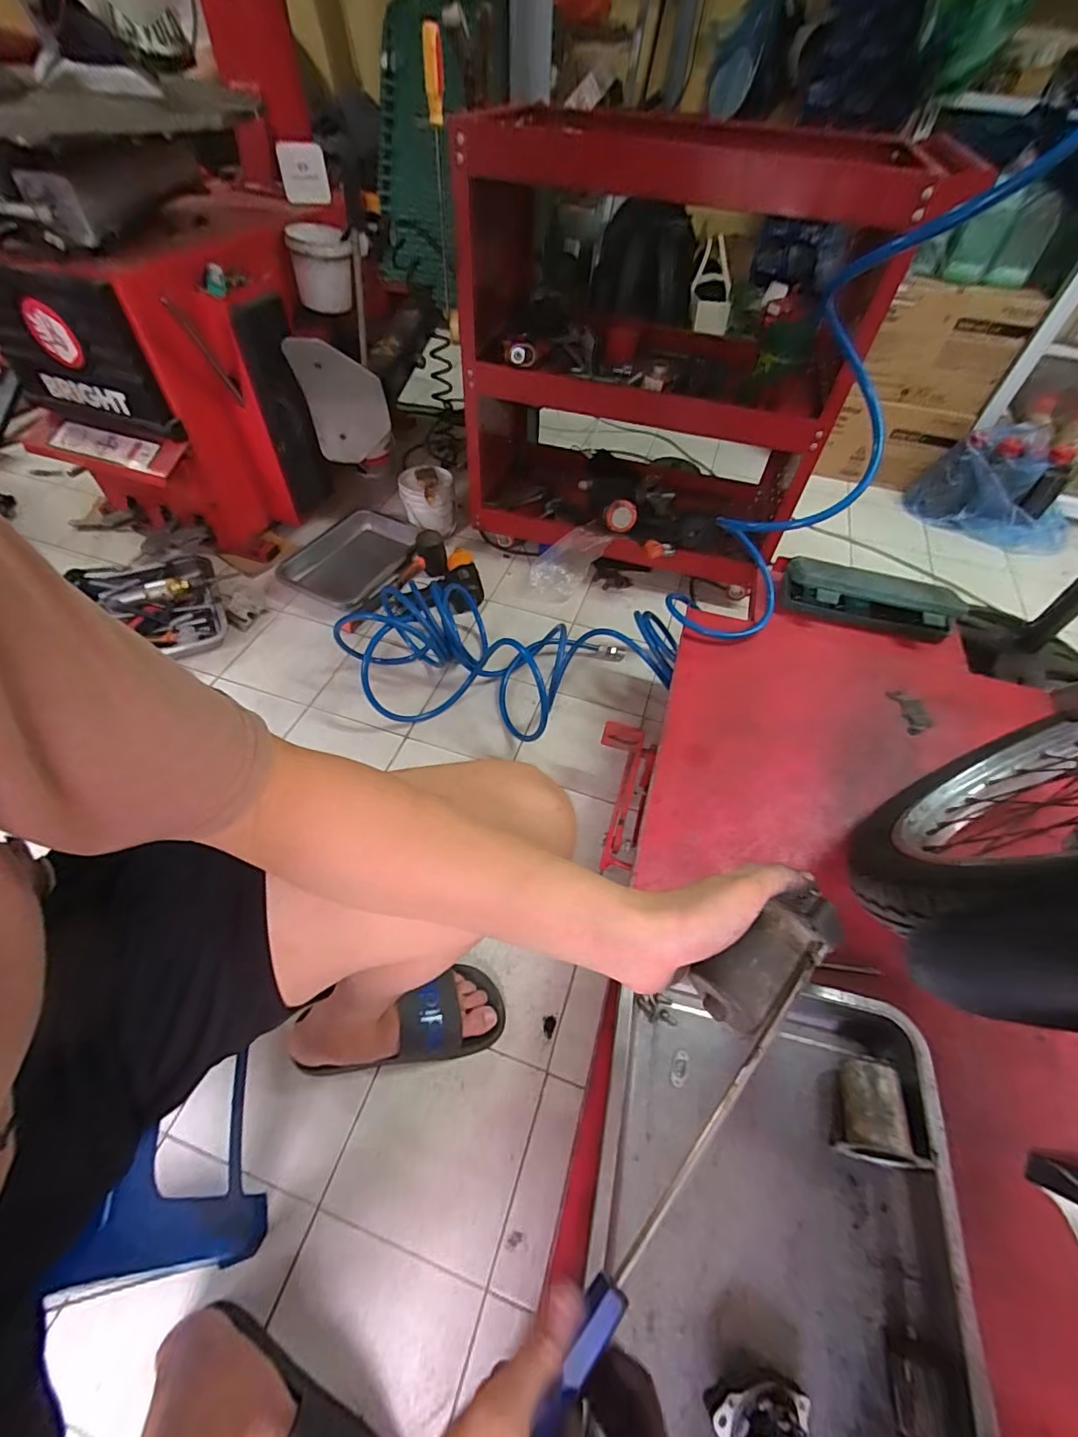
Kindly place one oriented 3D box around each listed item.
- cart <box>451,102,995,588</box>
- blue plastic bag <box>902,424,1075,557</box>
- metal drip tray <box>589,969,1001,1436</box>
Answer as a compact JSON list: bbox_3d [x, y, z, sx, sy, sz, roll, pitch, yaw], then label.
[{"bbox_3d":[0.209,-0.697,1.082,0.761,0.676,0.424,10,53,5],"label":"cart"},{"bbox_3d":[1.252,-0.623,1.426,0.389,0.248,0.141,21,55,13],"label":"blue plastic bag"},{"bbox_3d":[0.192,0.425,0.440,0.291,0.057,0.389,13,53,7],"label":"metal drip tray"}]

